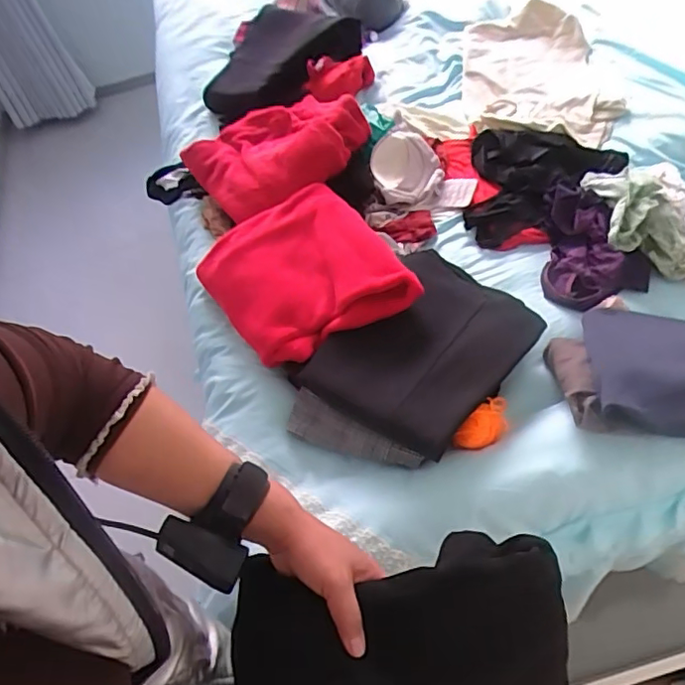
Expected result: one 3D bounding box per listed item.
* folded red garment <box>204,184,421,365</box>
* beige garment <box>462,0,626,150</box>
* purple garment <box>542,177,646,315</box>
[{"bbox_3d":[-0.066,-0.111,0.906,0.262,0.071,0.311,-29,58,-14],"label":"folded red garment"},{"bbox_3d":[0.403,-0.568,1.190,0.295,0.069,0.385,2,56,6],"label":"beige garment"},{"bbox_3d":[0.423,-0.169,0.953,0.160,0.057,0.244,6,57,9],"label":"purple garment"}]

